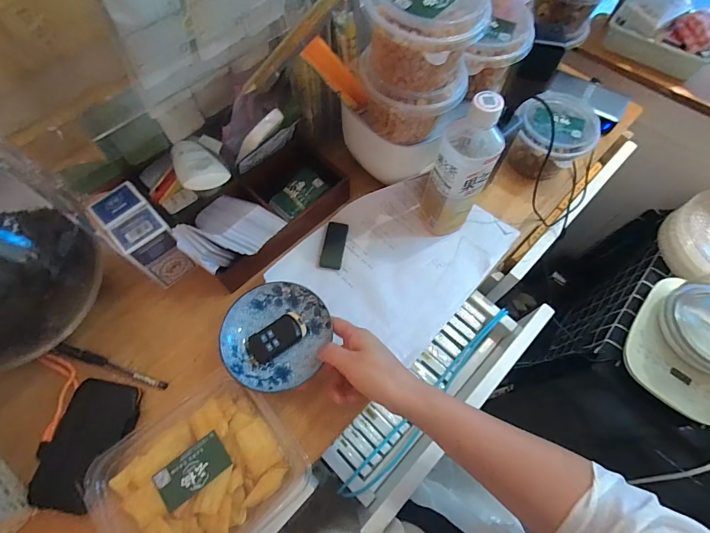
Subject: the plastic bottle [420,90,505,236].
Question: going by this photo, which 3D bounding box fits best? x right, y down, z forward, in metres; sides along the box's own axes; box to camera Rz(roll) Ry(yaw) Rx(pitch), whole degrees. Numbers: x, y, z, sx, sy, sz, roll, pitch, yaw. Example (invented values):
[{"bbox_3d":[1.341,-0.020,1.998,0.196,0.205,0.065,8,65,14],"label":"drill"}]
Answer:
[{"bbox_3d":[0.128,-0.118,0.446,0.064,0.198,0.076,22,67,8],"label":"plastic bottle"}]

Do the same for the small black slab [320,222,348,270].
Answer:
[{"bbox_3d":[-0.029,-0.029,0.509,0.029,0.007,0.070,9,65,2],"label":"small black slab"}]

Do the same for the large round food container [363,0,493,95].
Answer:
[{"bbox_3d":[0.065,-0.229,0.353,0.098,0.079,0.098,1,65,-1],"label":"large round food container"}]

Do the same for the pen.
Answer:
[{"bbox_3d":[-0.290,0.118,0.437,0.144,0.007,0.013,16,66,6],"label":"pen"}]

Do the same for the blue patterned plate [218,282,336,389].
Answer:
[{"bbox_3d":[-0.088,0.076,0.411,0.114,0.022,0.114,1,65,-1],"label":"blue patterned plate"}]

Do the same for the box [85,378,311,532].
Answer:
[{"bbox_3d":[-0.154,0.210,0.375,0.178,0.033,0.150,-37,72,-17],"label":"box"}]

